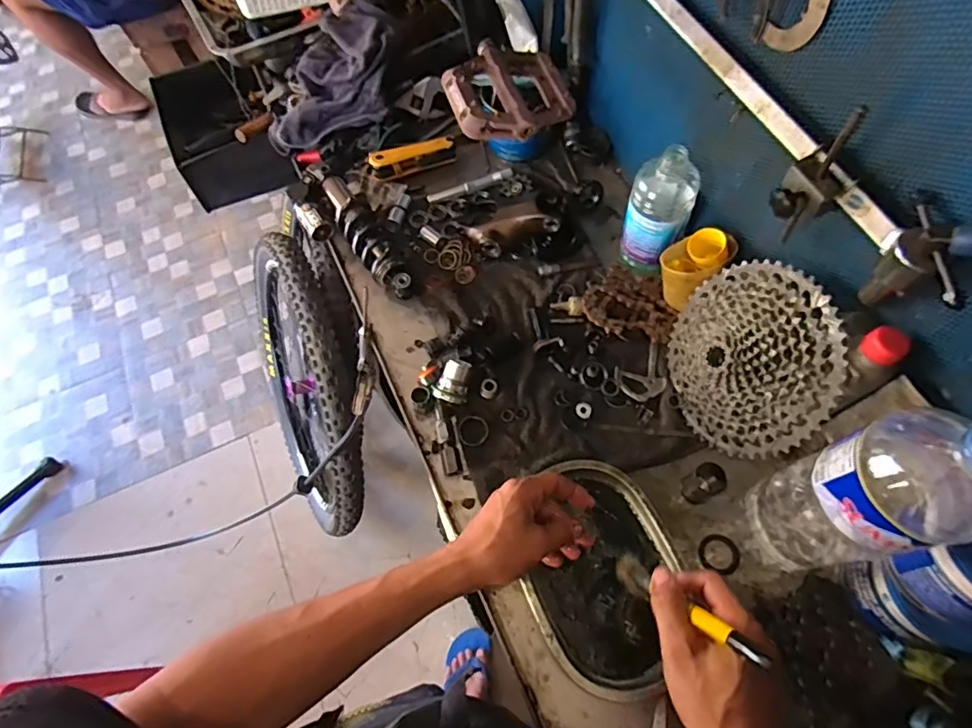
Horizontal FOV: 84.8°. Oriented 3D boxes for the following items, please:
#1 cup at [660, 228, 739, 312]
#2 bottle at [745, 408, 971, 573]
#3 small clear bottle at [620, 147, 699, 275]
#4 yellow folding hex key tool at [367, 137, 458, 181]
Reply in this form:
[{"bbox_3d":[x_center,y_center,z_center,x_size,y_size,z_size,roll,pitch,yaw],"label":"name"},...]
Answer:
[{"bbox_3d":[0.241,-0.109,0.631,0.065,0.091,0.068,-1,64,3],"label":"cup"},{"bbox_3d":[0.295,0.104,0.410,0.086,0.288,0.087,-13,64,-3],"label":"bottle"},{"bbox_3d":[0.207,-0.179,0.646,0.073,0.166,0.065,18,67,12],"label":"small clear bottle"},{"bbox_3d":[-0.107,-0.304,0.785,0.129,0.035,0.031,-22,65,-7],"label":"yellow folding hex key tool"}]

